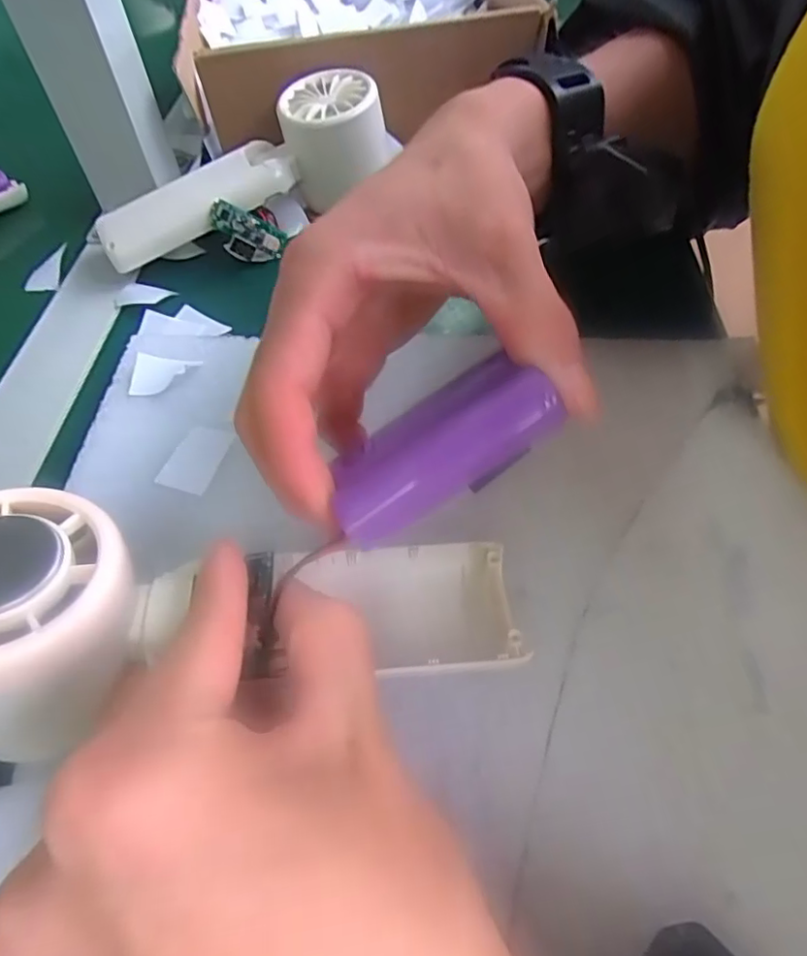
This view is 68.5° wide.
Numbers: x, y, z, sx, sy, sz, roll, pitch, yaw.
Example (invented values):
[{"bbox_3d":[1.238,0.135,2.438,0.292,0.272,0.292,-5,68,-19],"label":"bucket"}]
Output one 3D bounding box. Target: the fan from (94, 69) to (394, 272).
[{"bbox_3d":[-0.083,-0.160,0.325,0.163,0.050,0.063,-25,53,3],"label":"fan"}]

